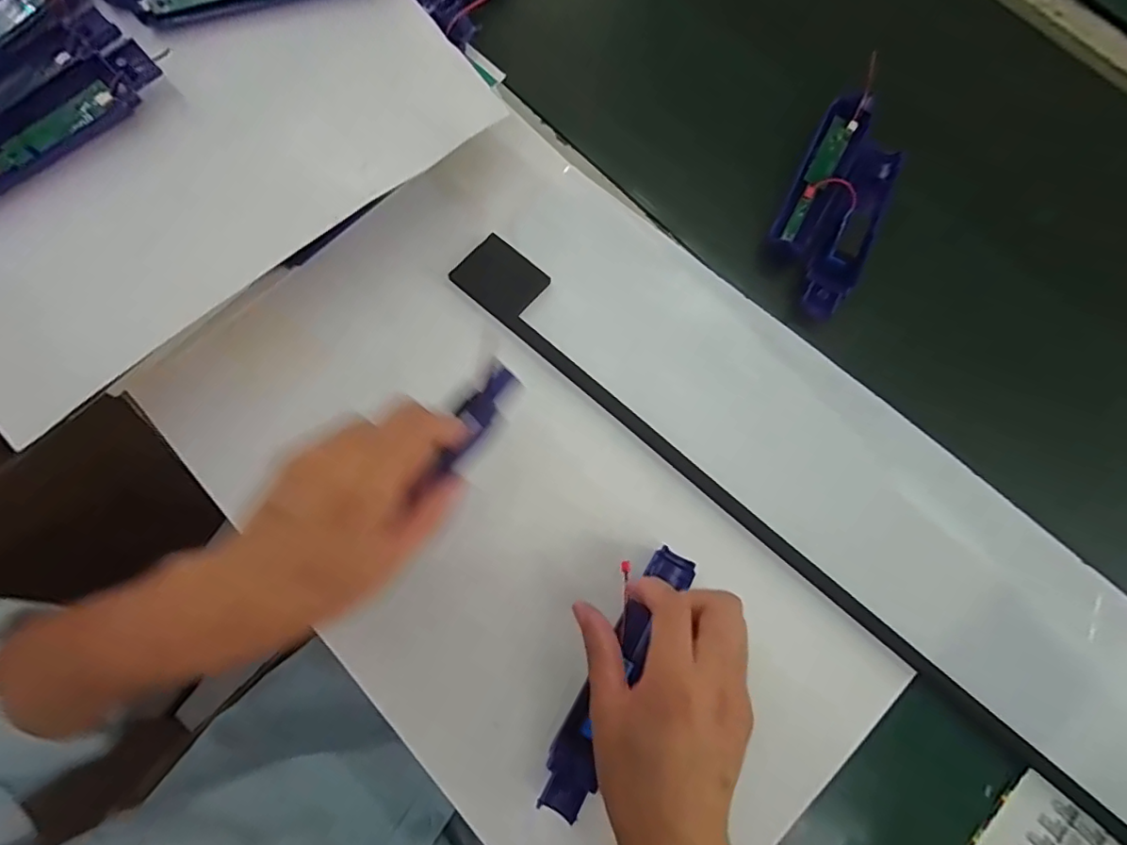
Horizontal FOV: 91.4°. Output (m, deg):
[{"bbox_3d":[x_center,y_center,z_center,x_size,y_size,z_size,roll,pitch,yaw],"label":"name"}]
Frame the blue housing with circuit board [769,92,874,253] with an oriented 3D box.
[{"bbox_3d":[0.214,-0.207,0.454,0.035,0.015,0.154,27,77,5],"label":"blue housing with circuit board"}]

